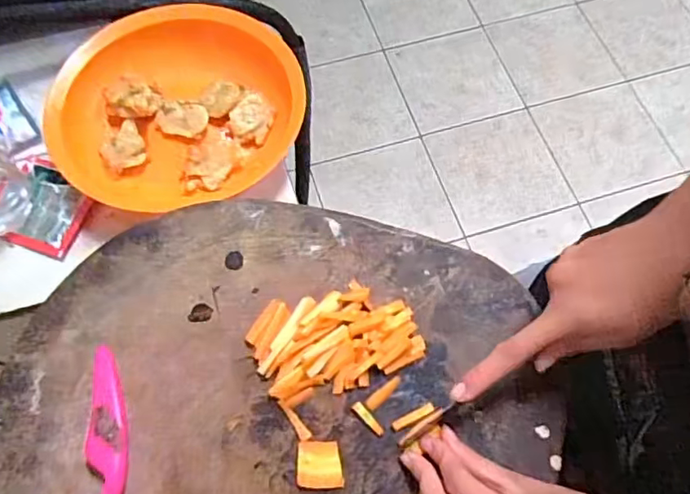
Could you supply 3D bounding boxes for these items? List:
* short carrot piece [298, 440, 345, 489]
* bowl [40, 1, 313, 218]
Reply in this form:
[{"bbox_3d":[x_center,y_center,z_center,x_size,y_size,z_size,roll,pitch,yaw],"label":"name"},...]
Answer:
[{"bbox_3d":[-0.015,0.132,0.344,0.027,0.004,0.027,0,66,-1],"label":"short carrot piece"},{"bbox_3d":[-0.146,-0.125,0.493,0.207,0.041,0.175,-30,70,-13],"label":"bowl"}]

